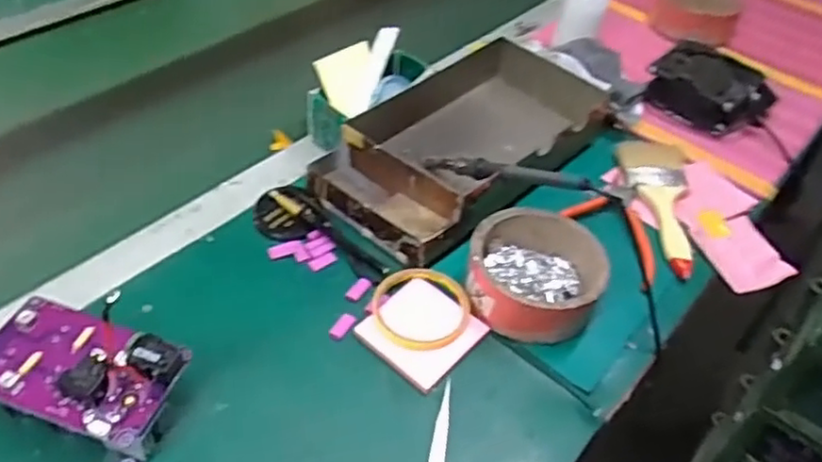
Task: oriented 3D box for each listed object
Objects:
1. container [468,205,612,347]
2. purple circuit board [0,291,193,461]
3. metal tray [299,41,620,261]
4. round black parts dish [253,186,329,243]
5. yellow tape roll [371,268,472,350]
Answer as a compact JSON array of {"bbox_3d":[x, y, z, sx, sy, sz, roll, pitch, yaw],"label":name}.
[{"bbox_3d":[0.115,0.035,0.634,0.120,0.049,0.135,21,46,14],"label":"container"},{"bbox_3d":[-0.243,0.108,0.507,0.141,0.067,0.089,18,45,11],"label":"purple circuit board"},{"bbox_3d":[0.066,-0.100,0.761,0.175,0.067,0.347,36,51,26],"label":"metal tray"},{"bbox_3d":[-0.123,-0.019,0.687,0.063,0.016,0.066,3,44,-3],"label":"round black parts dish"},{"bbox_3d":[0.011,0.067,0.609,0.086,0.007,0.087,3,44,-3],"label":"yellow tape roll"}]

